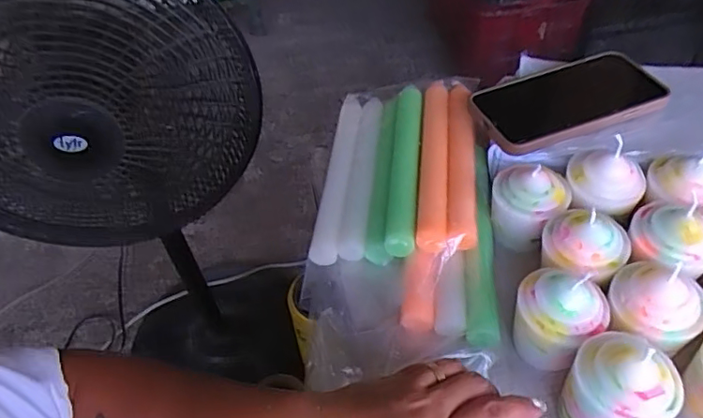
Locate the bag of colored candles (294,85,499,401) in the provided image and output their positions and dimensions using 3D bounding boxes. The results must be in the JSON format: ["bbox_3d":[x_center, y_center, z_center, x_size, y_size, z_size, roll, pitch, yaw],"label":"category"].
[{"bbox_3d":[0.044,-0.003,0.483,0.142,0.058,0.289,3,49,8],"label":"bag of colored candles"}]

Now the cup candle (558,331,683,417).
[{"bbox_3d":[0.158,0.109,0.336,0.057,0.068,0.055,30,58,28],"label":"cup candle"}]

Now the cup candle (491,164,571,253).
[{"bbox_3d":[0.138,-0.003,0.443,0.055,0.064,0.050,12,51,16],"label":"cup candle"}]

